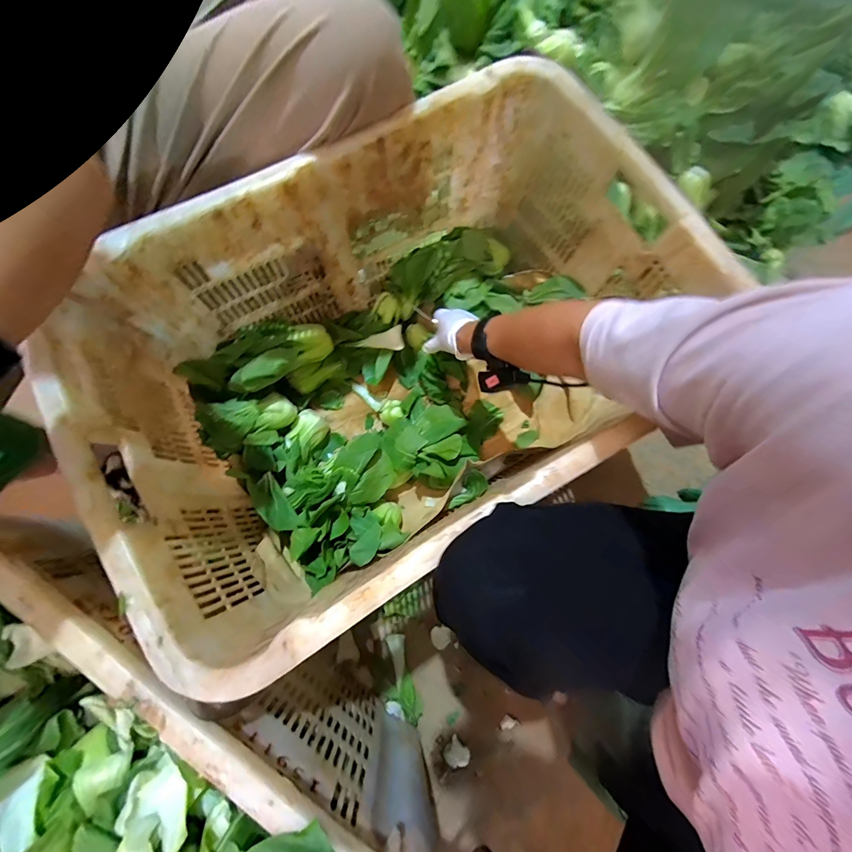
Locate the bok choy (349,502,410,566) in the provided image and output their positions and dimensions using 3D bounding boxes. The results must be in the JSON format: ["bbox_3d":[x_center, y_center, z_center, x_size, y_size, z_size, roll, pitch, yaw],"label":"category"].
[{"bbox_3d":[-0.073,0.156,0.583,0.082,0.146,0.046,23,104,4],"label":"bok choy"}]

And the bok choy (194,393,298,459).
[{"bbox_3d":[-0.288,-0.006,0.616,0.139,0.060,0.080,-14,104,-30],"label":"bok choy"}]

